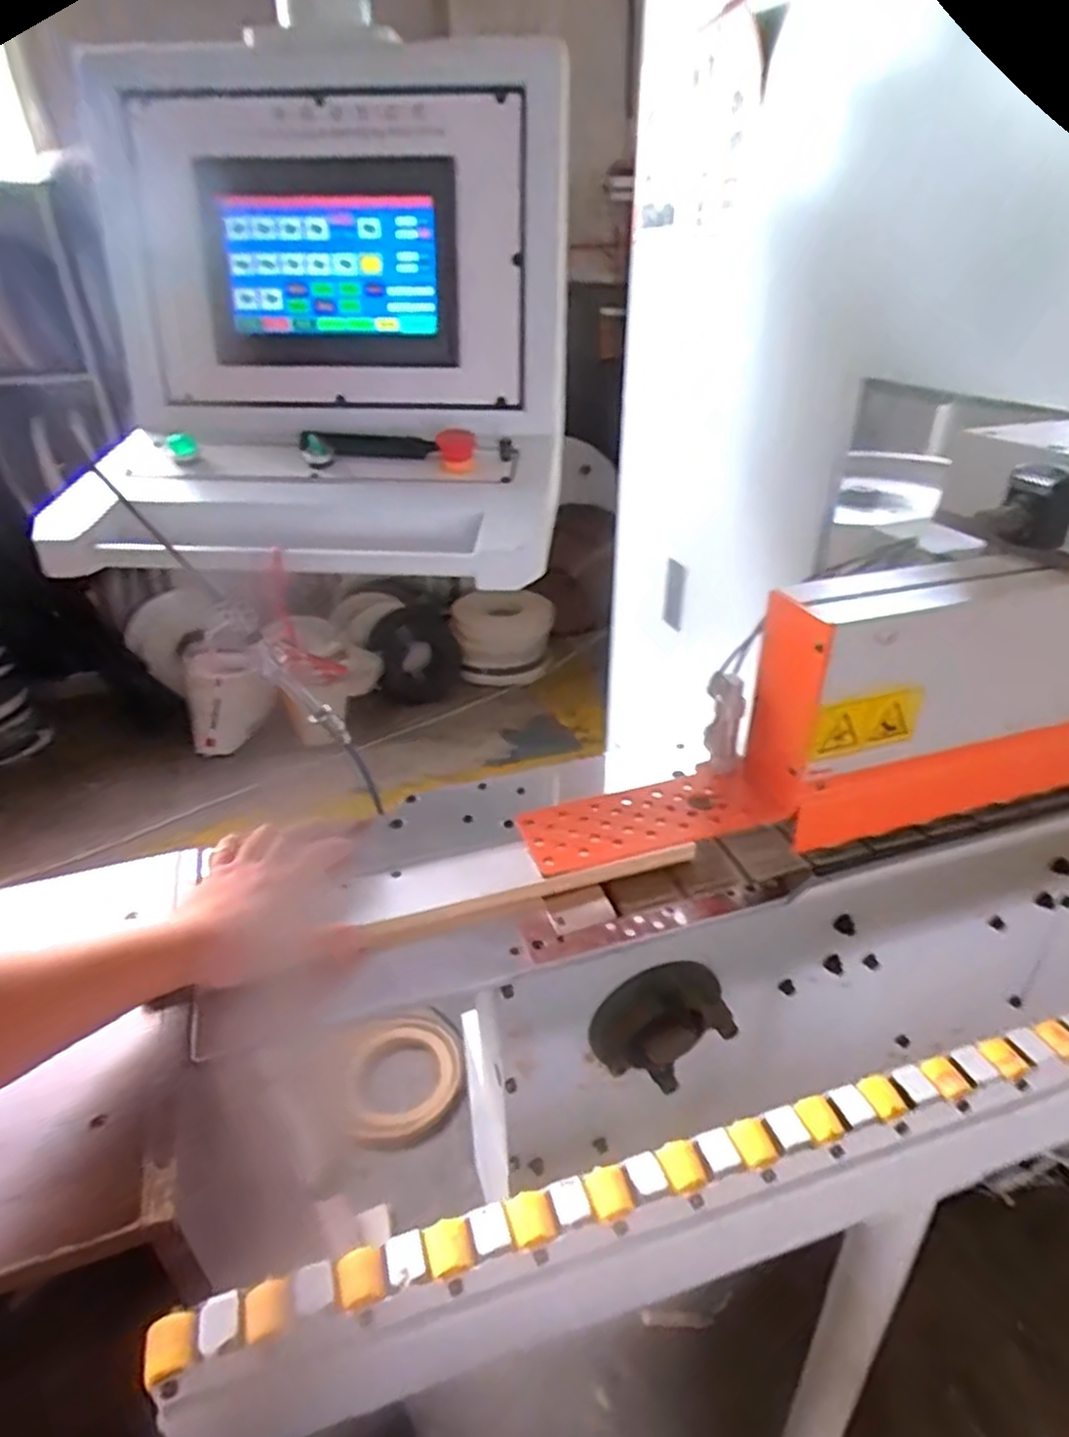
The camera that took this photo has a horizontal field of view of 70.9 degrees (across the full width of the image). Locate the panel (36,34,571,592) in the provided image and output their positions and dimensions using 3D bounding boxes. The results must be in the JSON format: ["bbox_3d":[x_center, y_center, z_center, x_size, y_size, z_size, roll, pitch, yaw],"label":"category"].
[{"bbox_3d":[-0.223,-0.406,0.760,0.488,0.415,0.393,3,32,6],"label":"panel"}]

